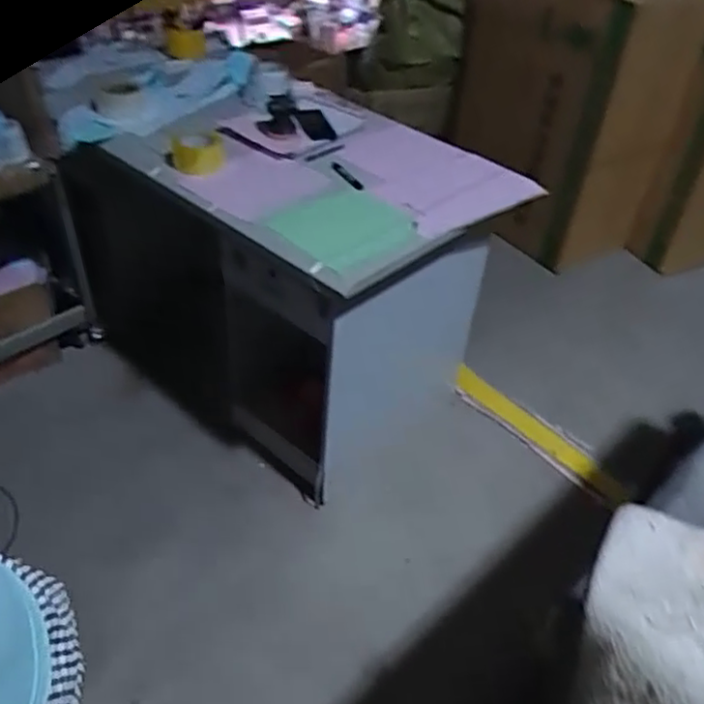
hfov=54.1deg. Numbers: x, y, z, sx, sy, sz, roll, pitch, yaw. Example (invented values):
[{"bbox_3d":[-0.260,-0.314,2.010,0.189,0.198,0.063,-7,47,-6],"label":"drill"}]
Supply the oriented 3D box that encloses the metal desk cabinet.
[{"bbox_3d":[-0.172,-0.226,1.842,0.992,0.753,0.618,29,46,26],"label":"metal desk cabinet"}]

